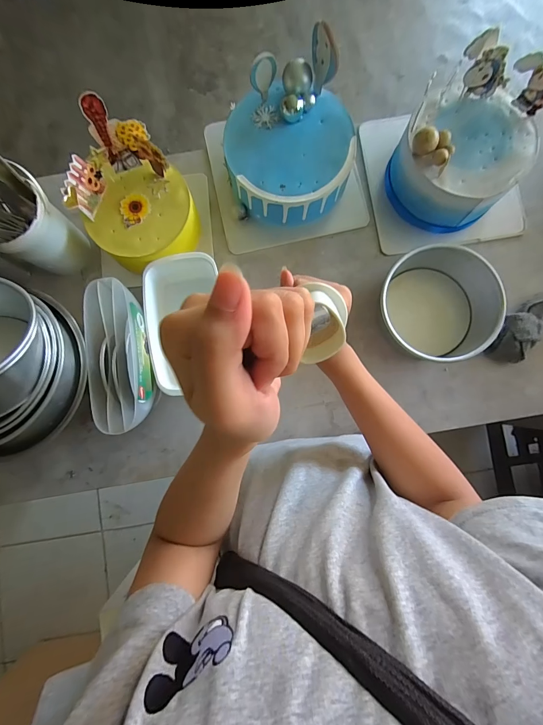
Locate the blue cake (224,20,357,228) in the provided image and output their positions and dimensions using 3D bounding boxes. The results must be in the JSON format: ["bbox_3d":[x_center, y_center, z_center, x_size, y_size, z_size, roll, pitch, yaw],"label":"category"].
[{"bbox_3d":[0.030,-0.361,0.533,0.207,0.131,0.210,-13,85,0],"label":"blue cake"}]

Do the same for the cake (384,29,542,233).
[{"bbox_3d":[0.315,-0.345,0.518,0.175,0.160,0.196,39,87,4],"label":"cake"}]

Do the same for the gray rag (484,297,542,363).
[{"bbox_3d":[0.450,-0.063,0.553,0.170,0.044,0.076,-30,85,-2],"label":"gray rag"}]

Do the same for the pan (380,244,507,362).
[{"bbox_3d":[0.271,-0.094,0.546,0.184,0.073,0.176,0,85,1],"label":"pan"}]

